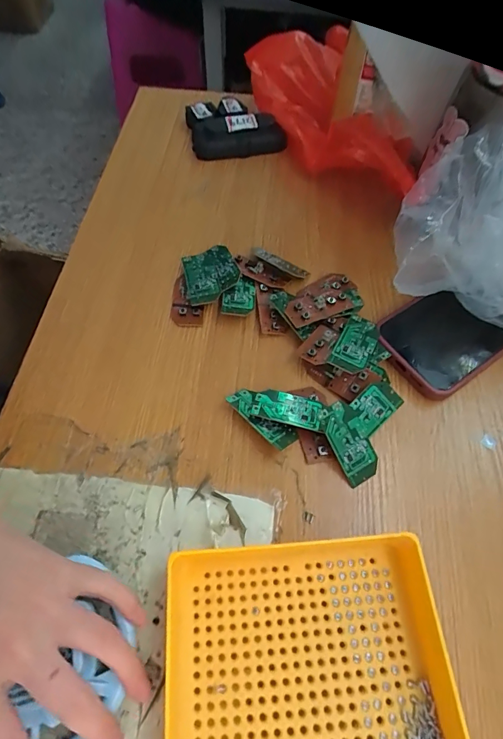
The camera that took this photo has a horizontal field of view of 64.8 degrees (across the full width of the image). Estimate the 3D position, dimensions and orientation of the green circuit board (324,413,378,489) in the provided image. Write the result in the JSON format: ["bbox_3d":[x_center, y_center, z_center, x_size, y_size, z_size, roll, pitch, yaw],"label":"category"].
[{"bbox_3d":[0.073,0.057,0.291,0.029,0.004,0.052,-27,91,-14],"label":"green circuit board"}]

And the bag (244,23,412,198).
[{"bbox_3d":[0.086,-0.275,0.444,0.073,0.085,0.252,-26,65,-16],"label":"bag"}]

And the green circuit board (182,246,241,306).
[{"bbox_3d":[-0.039,-0.089,0.367,0.050,0.006,0.063,-20,62,-6],"label":"green circuit board"}]

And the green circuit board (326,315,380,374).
[{"bbox_3d":[0.086,-0.021,0.328,0.029,0.008,0.057,26,63,11],"label":"green circuit board"}]

